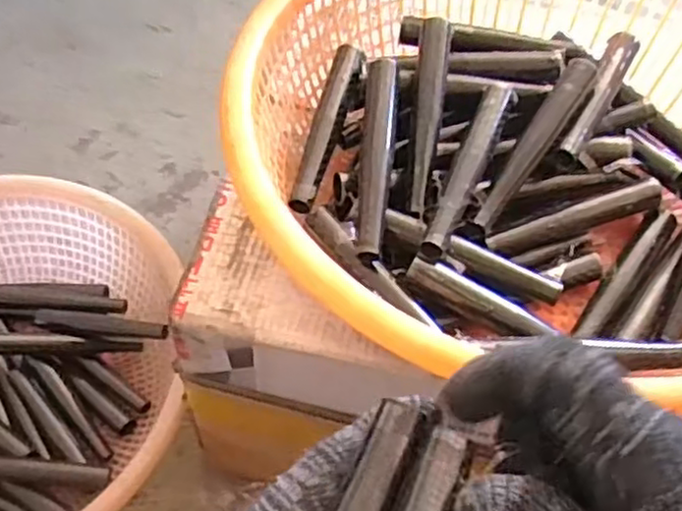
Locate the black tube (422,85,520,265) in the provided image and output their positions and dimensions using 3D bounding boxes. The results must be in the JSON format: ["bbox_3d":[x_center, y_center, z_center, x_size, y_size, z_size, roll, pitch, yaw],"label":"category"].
[{"bbox_3d":[0.088,-0.061,0.483,0.021,0.026,0.147,22,57,11],"label":"black tube"}]

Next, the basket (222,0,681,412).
[{"bbox_3d":[0.129,-0.066,0.483,0.382,0.114,0.384,2,56,-2],"label":"basket"}]

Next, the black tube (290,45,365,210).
[{"bbox_3d":[-0.009,-0.096,0.510,0.019,0.022,0.147,12,56,5],"label":"black tube"}]

